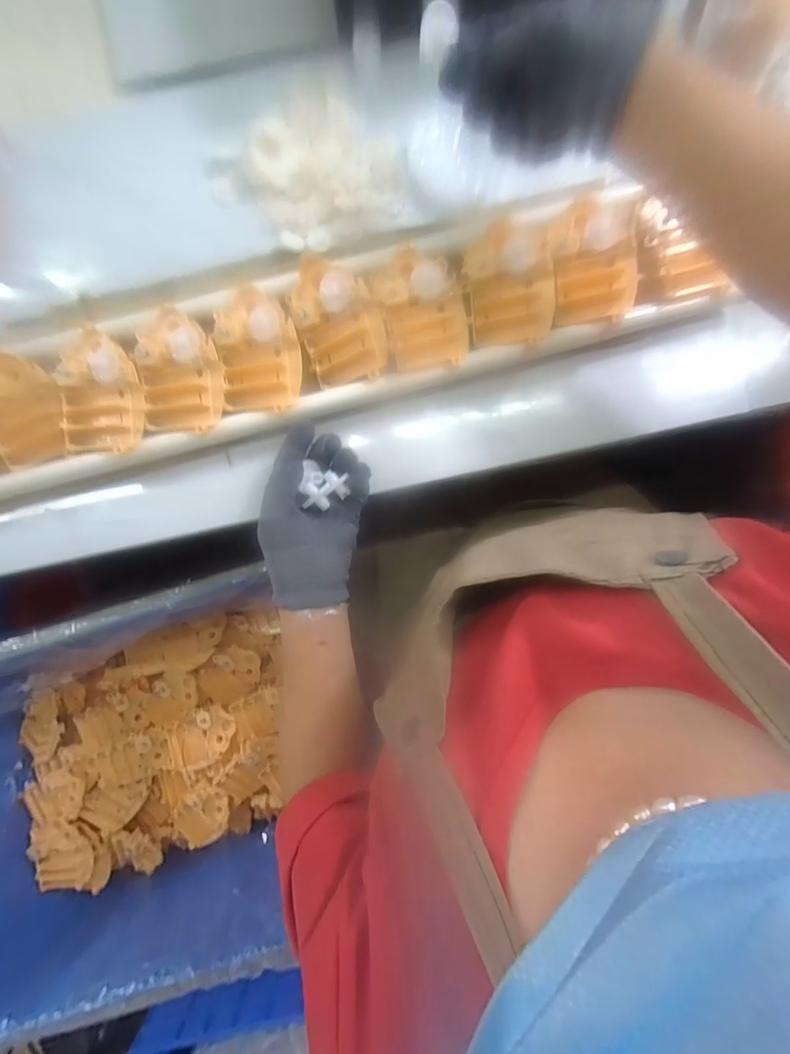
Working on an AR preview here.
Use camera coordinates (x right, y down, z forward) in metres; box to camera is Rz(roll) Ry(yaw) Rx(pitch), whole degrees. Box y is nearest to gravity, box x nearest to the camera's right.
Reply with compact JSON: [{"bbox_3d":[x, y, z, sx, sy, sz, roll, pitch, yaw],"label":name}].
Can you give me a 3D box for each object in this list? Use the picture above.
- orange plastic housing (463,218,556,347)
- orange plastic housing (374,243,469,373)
[{"bbox_3d":[0.096,-0.207,0.362,0.070,0.021,0.102,-4,92,0],"label":"orange plastic housing"},{"bbox_3d":[0.024,-0.184,0.362,0.067,0.031,0.096,-12,92,0],"label":"orange plastic housing"}]

